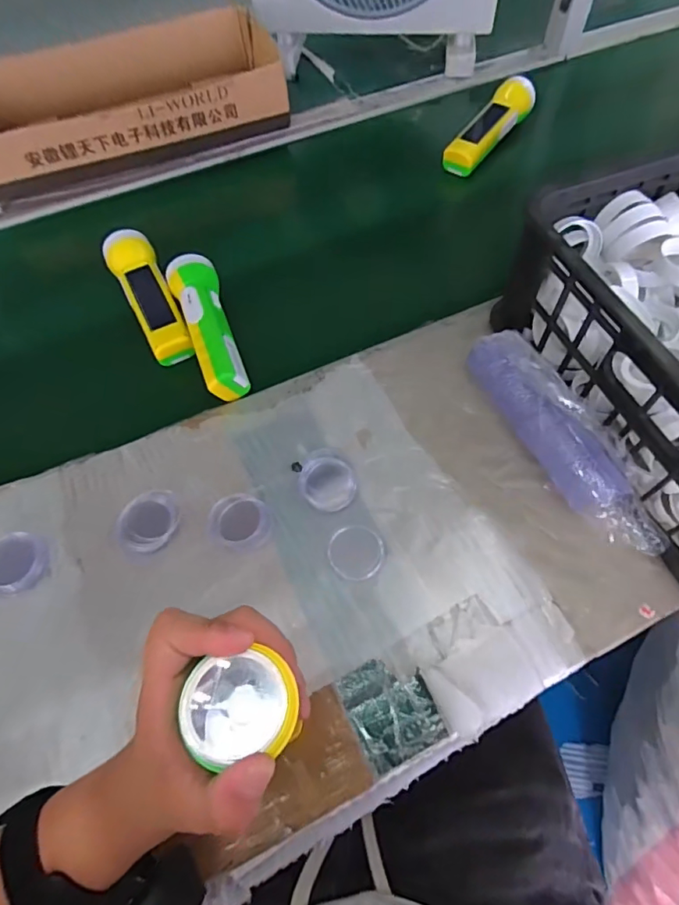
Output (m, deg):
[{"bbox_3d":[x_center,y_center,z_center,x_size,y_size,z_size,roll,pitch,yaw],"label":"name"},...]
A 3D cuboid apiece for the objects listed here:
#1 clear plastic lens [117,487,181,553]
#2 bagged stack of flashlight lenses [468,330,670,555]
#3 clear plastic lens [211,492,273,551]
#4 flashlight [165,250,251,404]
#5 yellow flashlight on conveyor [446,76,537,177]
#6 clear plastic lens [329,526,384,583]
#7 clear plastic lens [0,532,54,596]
[{"bbox_3d":[-0.157,0.057,0.418,0.051,0.009,0.047,-1,61,2],"label":"clear plastic lens"},{"bbox_3d":[0.190,-0.016,0.429,0.057,0.058,0.224,-23,62,-10],"label":"bagged stack of flashlight lenses"},{"bbox_3d":[-0.081,0.057,0.418,0.051,0.007,0.046,24,65,15],"label":"clear plastic lens"},{"bbox_3d":[-0.135,-0.132,0.511,0.050,0.045,0.168,-19,62,-8],"label":"flashlight"},{"bbox_3d":[0.199,-0.437,0.670,0.058,0.044,0.157,34,67,19],"label":"yellow flashlight on conveyor"},{"bbox_3d":[0.014,0.082,0.412,0.044,0.004,0.044,-1,61,2],"label":"clear plastic lens"},{"bbox_3d":[-0.261,0.089,0.405,0.051,0.017,0.046,5,61,5],"label":"clear plastic lens"}]

